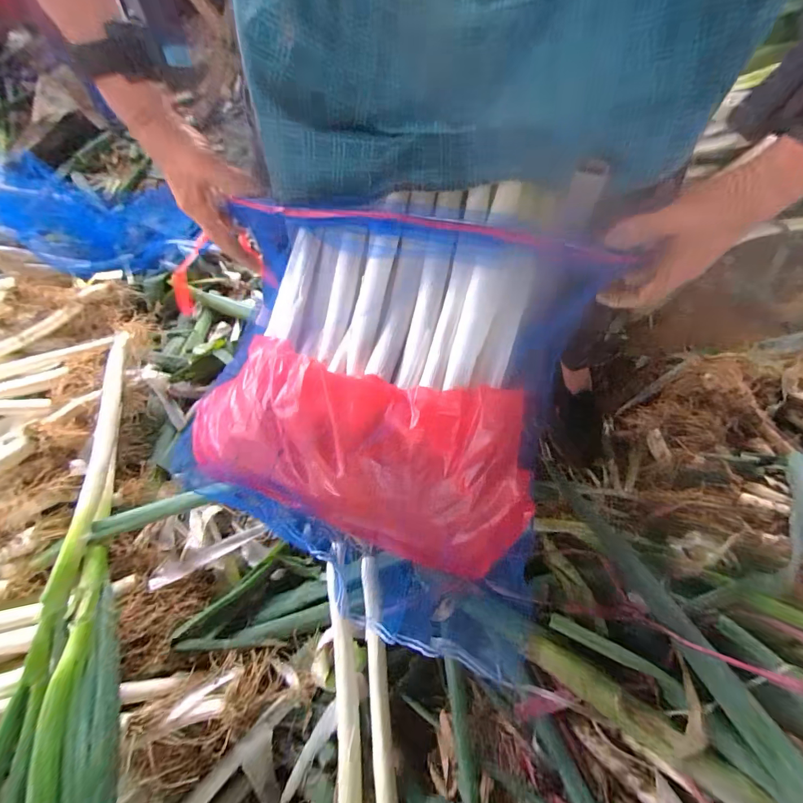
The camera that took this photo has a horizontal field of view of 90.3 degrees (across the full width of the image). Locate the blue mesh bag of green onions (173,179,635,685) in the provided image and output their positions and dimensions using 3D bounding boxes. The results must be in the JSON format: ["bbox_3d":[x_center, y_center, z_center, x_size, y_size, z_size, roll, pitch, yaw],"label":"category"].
[{"bbox_3d":[-0.019,-0.004,0.384,0.324,0.173,0.376,18,67,7],"label":"blue mesh bag of green onions"}]

